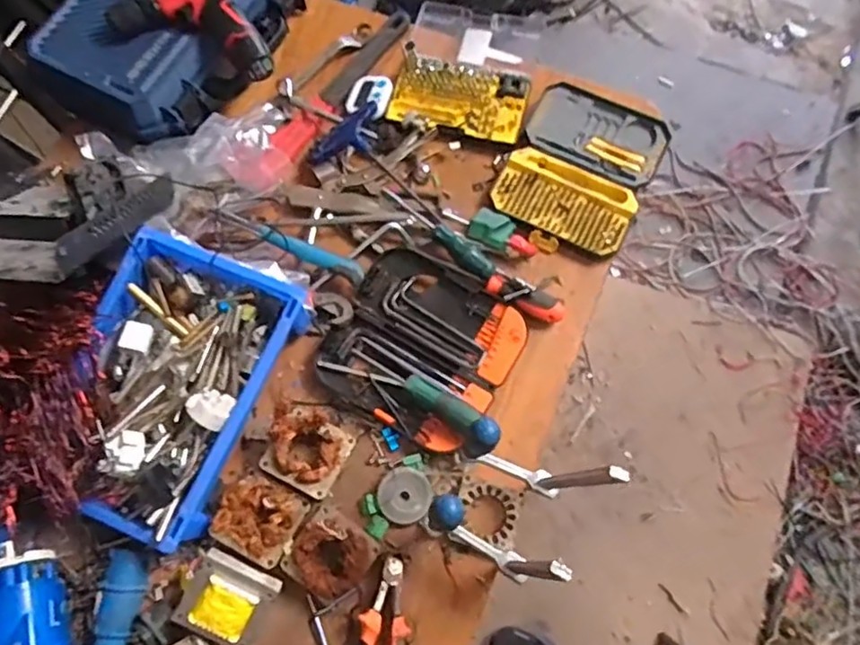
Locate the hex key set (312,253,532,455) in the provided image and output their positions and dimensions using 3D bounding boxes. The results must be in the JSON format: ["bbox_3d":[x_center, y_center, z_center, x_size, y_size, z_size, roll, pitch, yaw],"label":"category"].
[{"bbox_3d":[-0.010,0.030,0.762,0.215,0.034,0.209,28,74,13],"label":"hex key set"}]

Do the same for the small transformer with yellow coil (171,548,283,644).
[{"bbox_3d":[-0.215,0.293,0.645,0.083,0.051,0.084,26,73,12],"label":"small transformer with yellow coil"}]

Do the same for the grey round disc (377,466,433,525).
[{"bbox_3d":[-0.029,0.198,0.704,0.061,0.011,0.062,-1,70,3],"label":"grey round disc"}]

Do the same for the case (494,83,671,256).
[{"bbox_3d":[0.208,-0.216,0.836,0.183,0.026,0.223,23,73,12],"label":"case"}]

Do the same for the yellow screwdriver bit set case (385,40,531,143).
[{"bbox_3d":[0.042,-0.323,0.870,0.187,0.033,0.108,13,71,8],"label":"yellow screwdriver bit set case"}]

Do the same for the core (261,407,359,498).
[{"bbox_3d":[-0.142,0.145,0.706,0.093,0.049,0.087,26,73,12],"label":"core"}]

